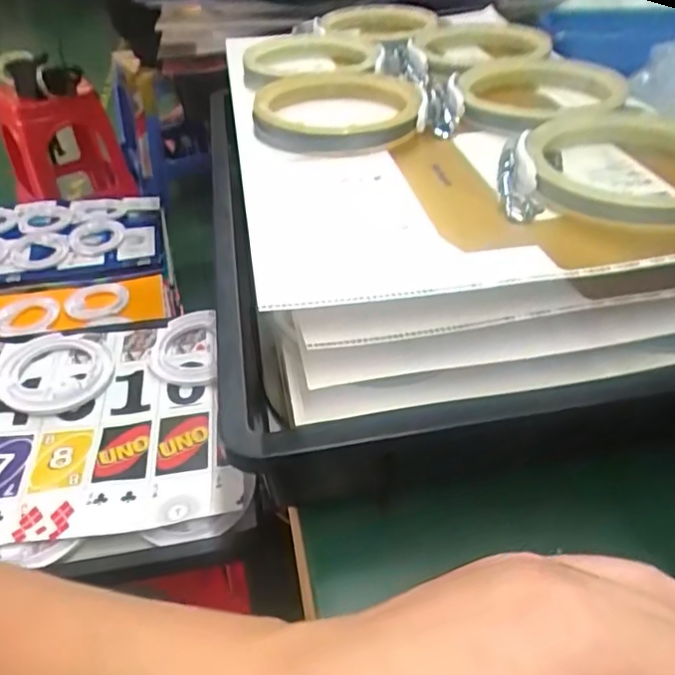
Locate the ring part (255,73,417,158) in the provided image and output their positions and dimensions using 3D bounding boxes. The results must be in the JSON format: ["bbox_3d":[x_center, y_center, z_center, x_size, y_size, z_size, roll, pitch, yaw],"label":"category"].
[{"bbox_3d":[-0.001,-0.173,0.430,0.122,0.023,0.137,-1,41,0],"label":"ring part"}]

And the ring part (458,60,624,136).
[{"bbox_3d":[0.157,-0.191,0.440,0.121,0.016,0.129,7,42,10],"label":"ring part"}]

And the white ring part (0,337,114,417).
[{"bbox_3d":[-0.357,0.045,0.720,0.133,0.020,0.132,-12,42,-12],"label":"white ring part"}]

